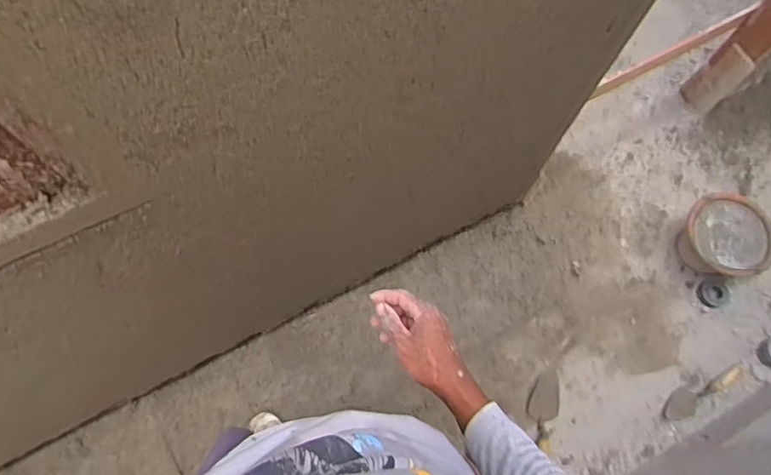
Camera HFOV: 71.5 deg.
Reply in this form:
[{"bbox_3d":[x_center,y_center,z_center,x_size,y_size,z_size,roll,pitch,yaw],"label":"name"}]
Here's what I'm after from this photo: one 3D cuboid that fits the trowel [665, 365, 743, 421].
[{"bbox_3d":[0.911,0.443,1.531,0.279,0.037,0.076,-24,73,-10],"label":"trowel"}]

